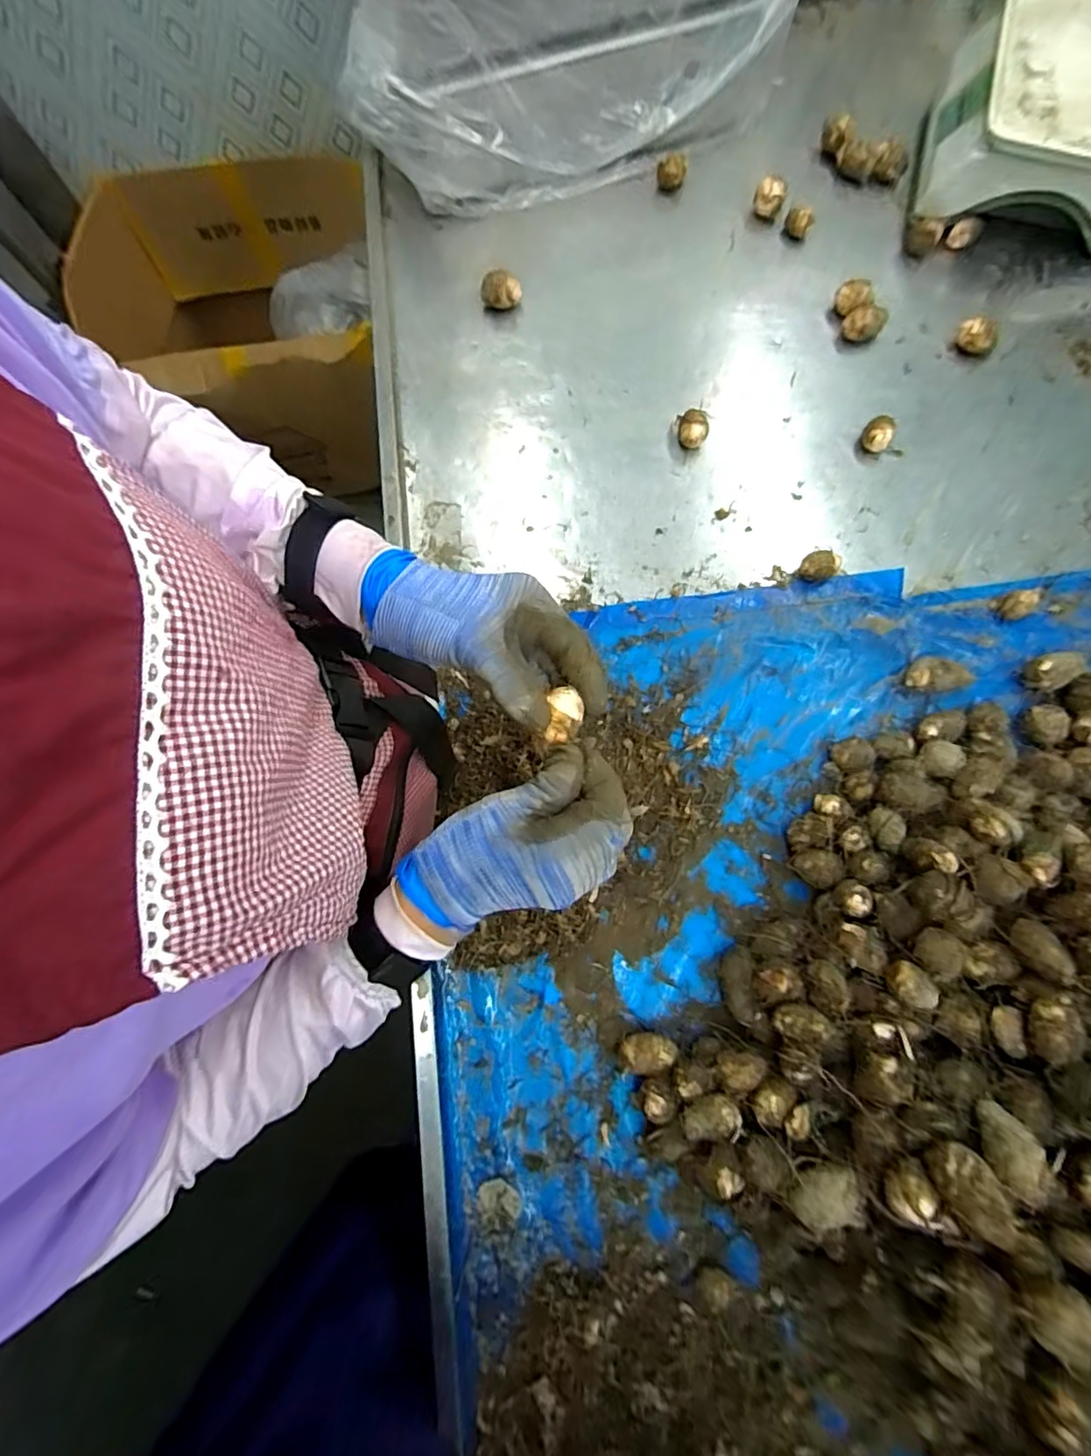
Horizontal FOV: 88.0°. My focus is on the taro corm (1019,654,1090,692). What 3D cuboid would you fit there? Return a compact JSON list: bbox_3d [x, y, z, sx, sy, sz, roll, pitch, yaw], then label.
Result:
[{"bbox_3d":[0.535,-0.059,0.599,0.051,0.040,0.037,-18,79,-2],"label":"taro corm"}]

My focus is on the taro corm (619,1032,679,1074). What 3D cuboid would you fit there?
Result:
[{"bbox_3d":[0.097,0.305,0.537,0.053,0.028,0.031,-11,79,-1],"label":"taro corm"}]

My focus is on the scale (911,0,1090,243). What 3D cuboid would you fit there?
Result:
[{"bbox_3d":[0.628,-0.736,0.687,0.283,0.135,0.277,13,79,4],"label":"scale"}]

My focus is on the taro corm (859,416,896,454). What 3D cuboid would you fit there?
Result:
[{"bbox_3d":[0.391,-0.344,0.667,0.032,0.029,0.035,36,82,8],"label":"taro corm"}]

